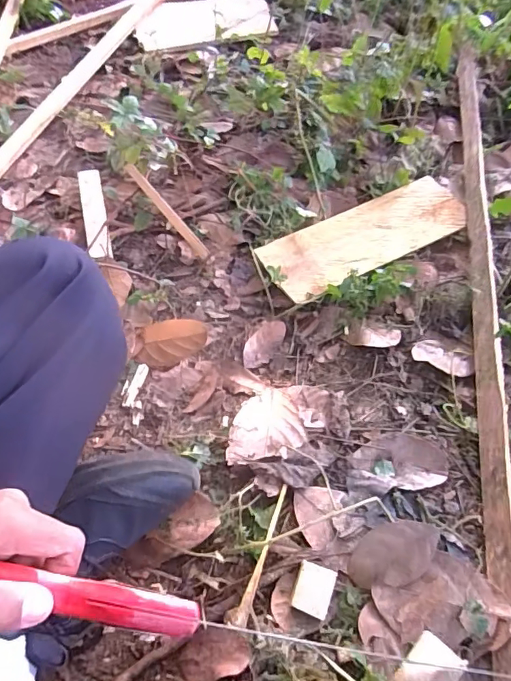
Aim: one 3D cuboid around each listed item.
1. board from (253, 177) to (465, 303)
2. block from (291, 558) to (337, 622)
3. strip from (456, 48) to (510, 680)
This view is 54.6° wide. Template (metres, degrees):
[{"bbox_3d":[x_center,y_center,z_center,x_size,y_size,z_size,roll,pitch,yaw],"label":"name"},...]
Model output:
[{"bbox_3d":[0.156,-0.151,0.704,0.317,0.019,0.113,-25,57,-17],"label":"board"},{"bbox_3d":[0.052,0.222,0.441,0.032,0.009,0.041,16,55,12],"label":"block"},{"bbox_3d":[0.300,-0.102,0.662,0.032,0.026,1.114,9,54,7],"label":"strip"}]

